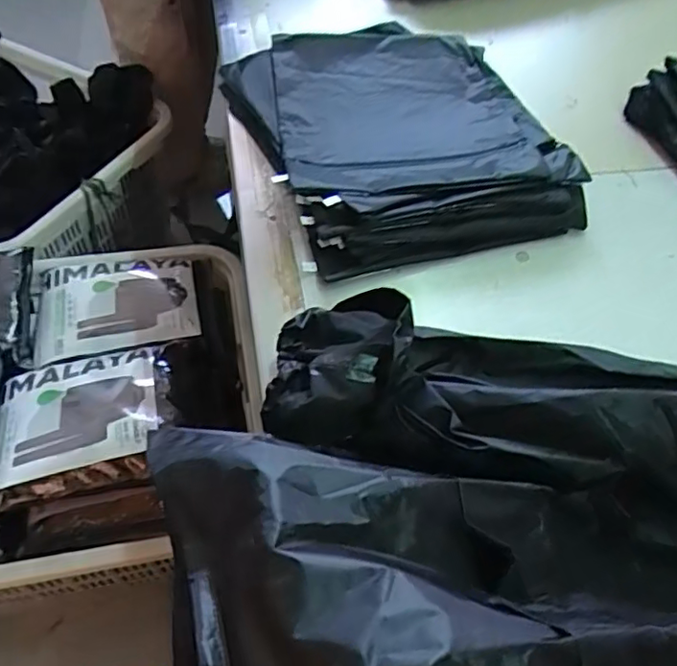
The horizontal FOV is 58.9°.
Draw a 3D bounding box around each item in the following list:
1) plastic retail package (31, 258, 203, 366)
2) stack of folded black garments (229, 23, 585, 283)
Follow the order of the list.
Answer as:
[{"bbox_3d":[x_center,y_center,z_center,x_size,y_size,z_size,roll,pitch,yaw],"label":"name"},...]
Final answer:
[{"bbox_3d":[-0.390,-0.044,1.054,0.272,0.054,0.230,-9,55,-11],"label":"plastic retail package"},{"bbox_3d":[0.066,-0.251,0.718,0.335,0.049,0.419,-13,56,-14],"label":"stack of folded black garments"}]

